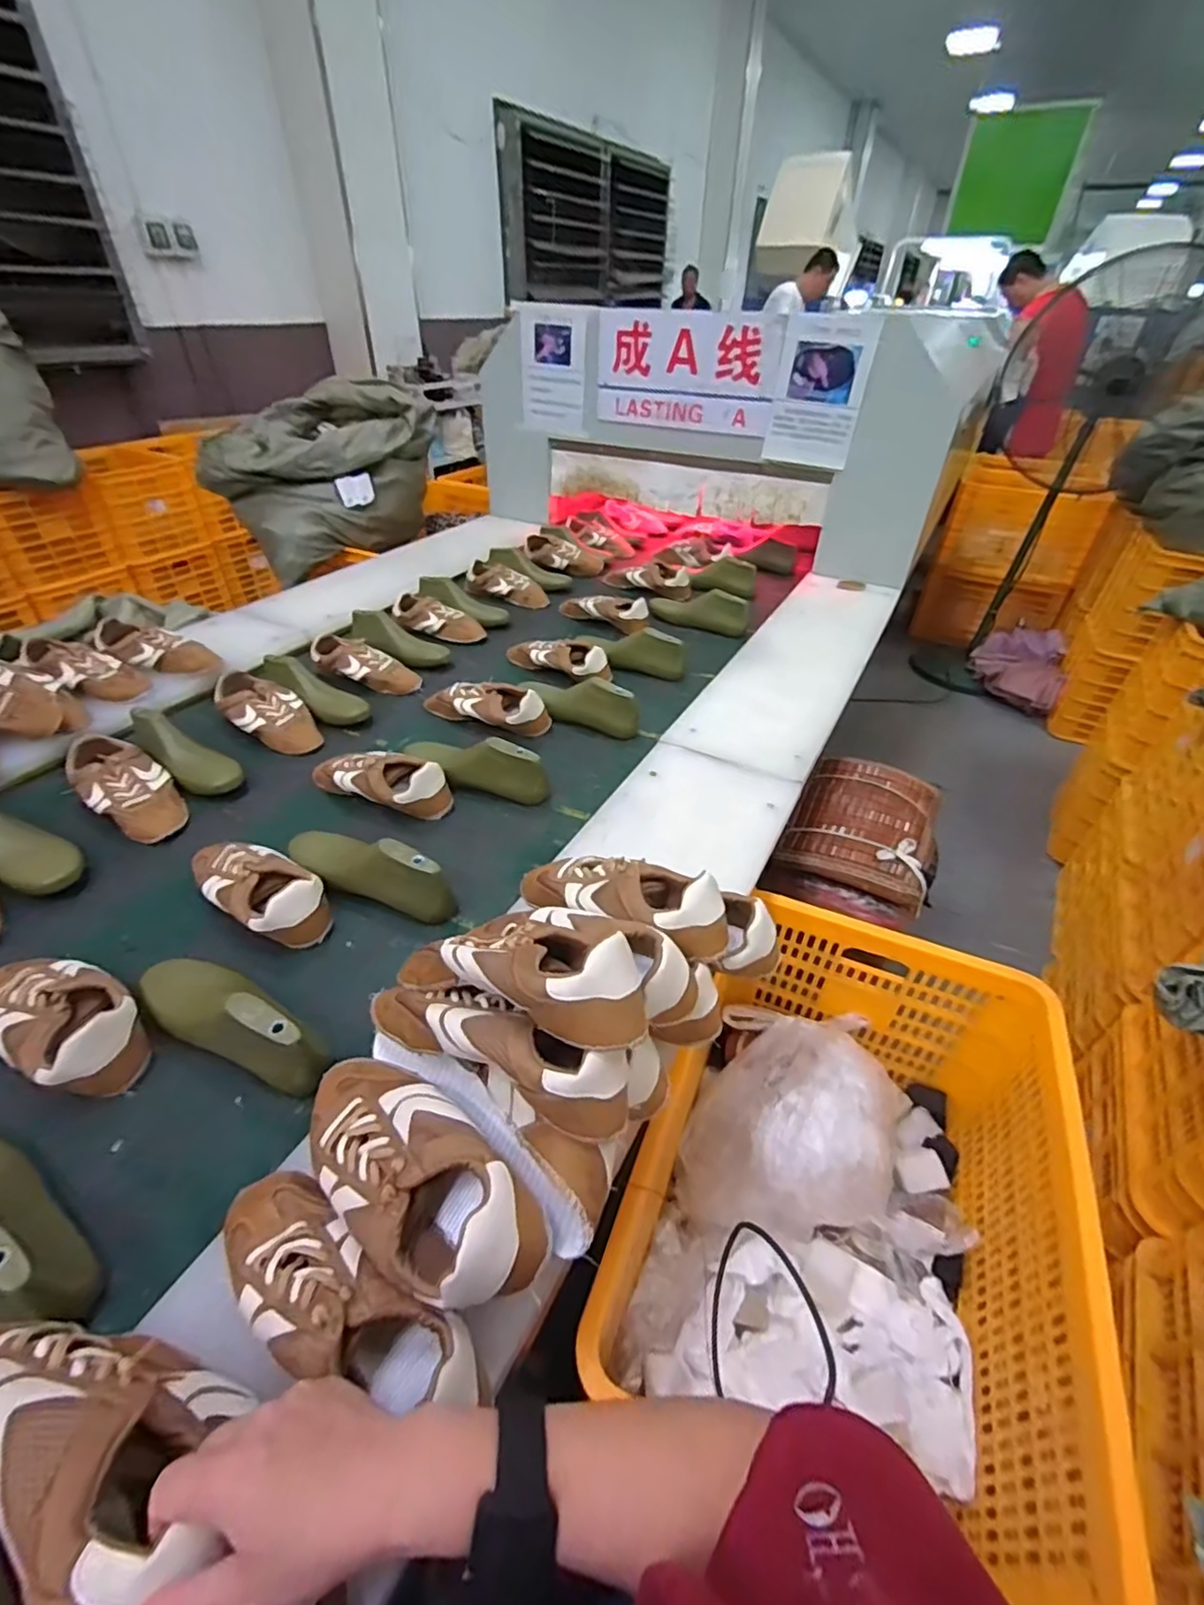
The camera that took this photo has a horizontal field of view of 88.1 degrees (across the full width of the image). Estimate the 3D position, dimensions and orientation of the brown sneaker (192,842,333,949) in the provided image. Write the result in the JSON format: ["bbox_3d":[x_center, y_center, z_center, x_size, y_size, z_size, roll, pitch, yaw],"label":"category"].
[{"bbox_3d":[-0.446,0.107,0.794,0.240,0.082,0.093,24,45,24],"label":"brown sneaker"}]

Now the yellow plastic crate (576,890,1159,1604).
[{"bbox_3d":[0.288,0.457,0.766,0.412,0.305,0.599,17,43,16],"label":"yellow plastic crate"}]

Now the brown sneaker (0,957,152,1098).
[{"bbox_3d":[-0.571,0.222,0.652,0.235,0.084,0.104,24,45,23],"label":"brown sneaker"}]

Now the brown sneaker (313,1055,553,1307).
[{"bbox_3d":[-0.150,0.266,0.467,0.240,0.080,0.101,32,49,30],"label":"brown sneaker"}]

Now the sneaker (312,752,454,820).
[{"bbox_3d":[-0.354,-0.033,0.963,0.244,0.075,0.082,12,42,11],"label":"sneaker"}]

